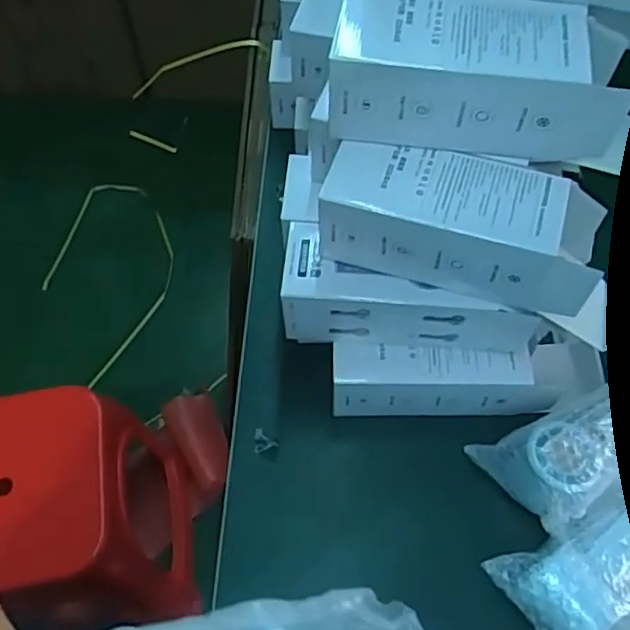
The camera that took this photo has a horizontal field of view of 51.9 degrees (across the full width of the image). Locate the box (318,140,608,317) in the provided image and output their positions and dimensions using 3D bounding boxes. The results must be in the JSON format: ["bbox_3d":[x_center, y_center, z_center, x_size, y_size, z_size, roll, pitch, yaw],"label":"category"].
[{"bbox_3d":[0.102,-0.064,0.464,0.189,0.068,0.067,14,60,8],"label":"box"}]

